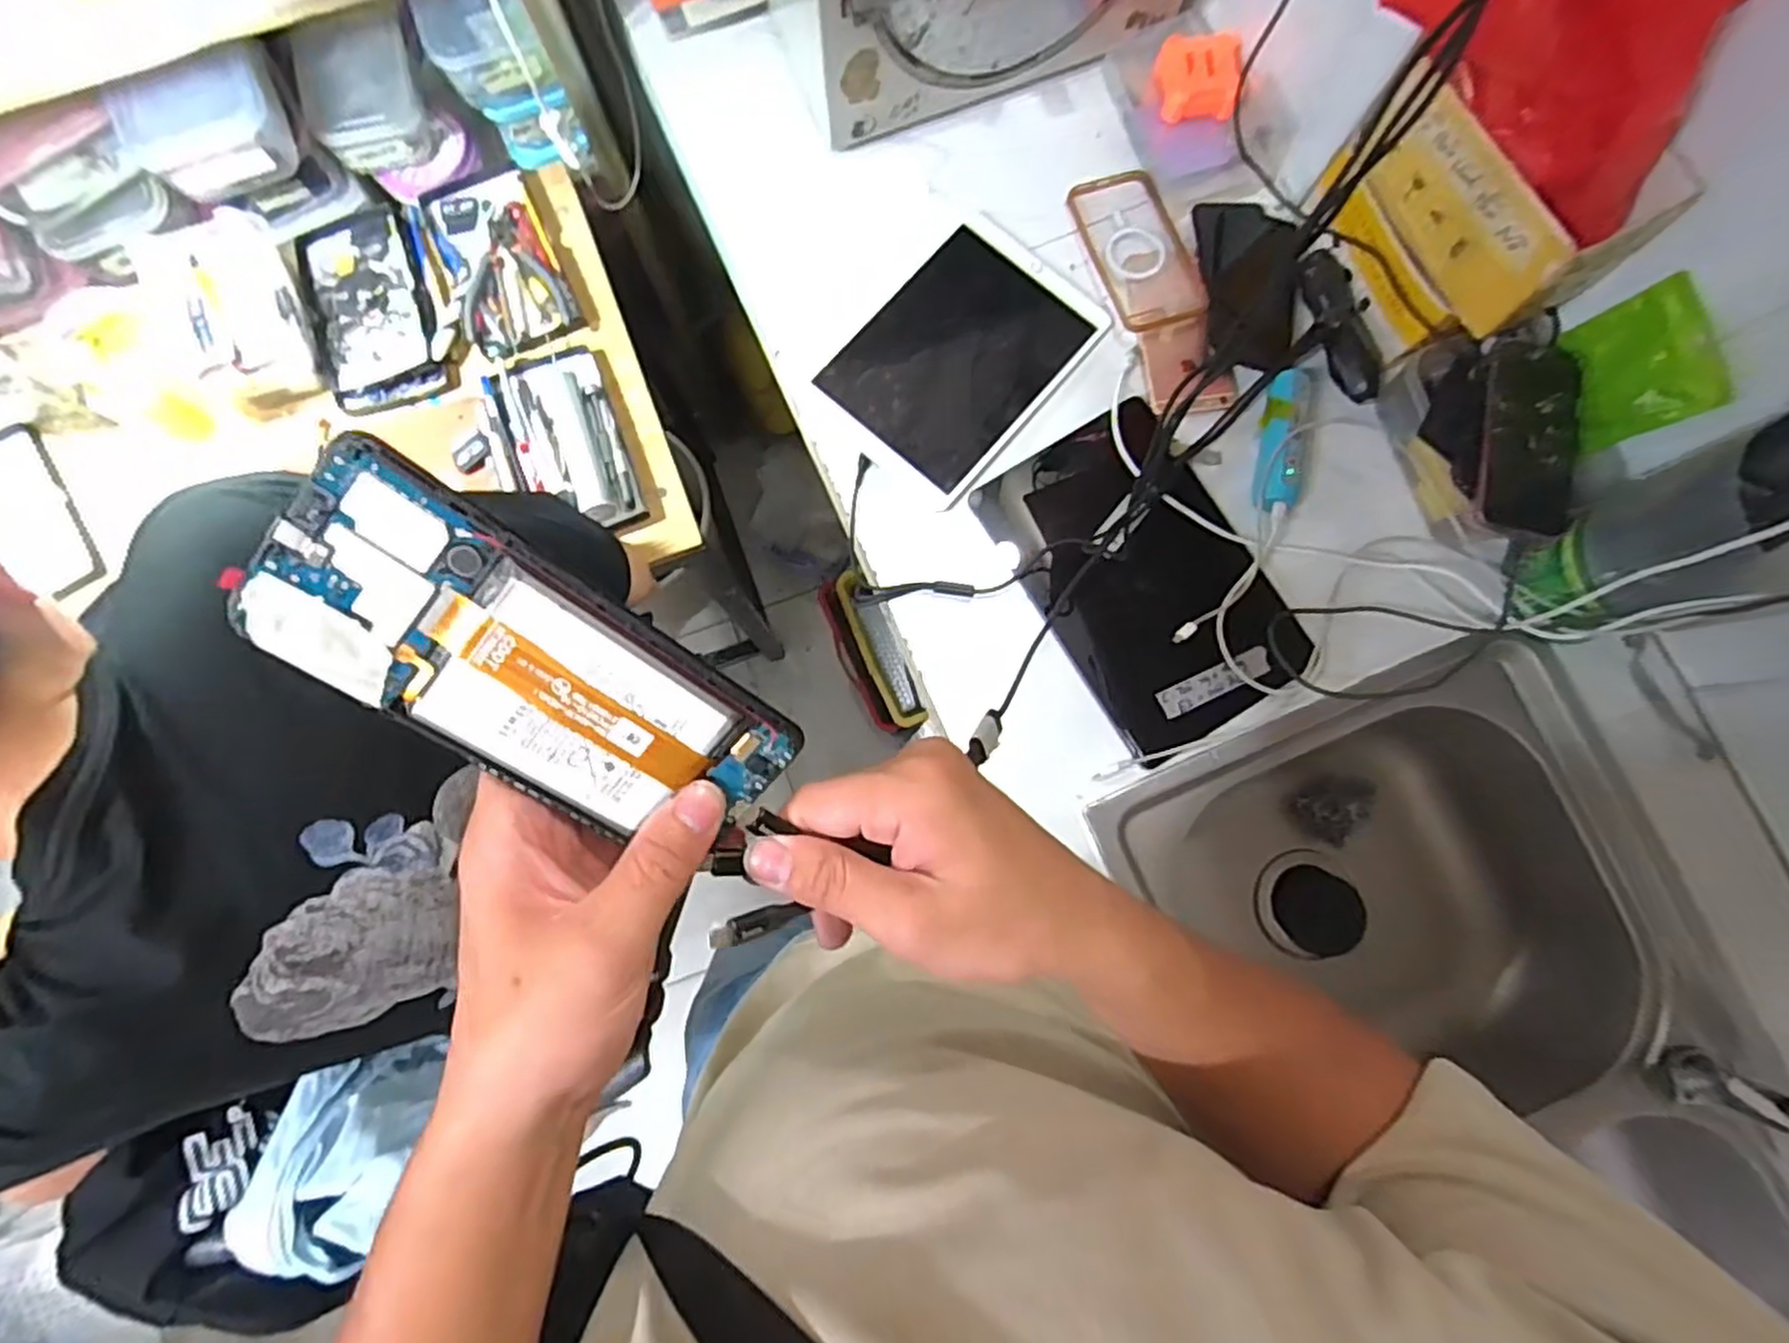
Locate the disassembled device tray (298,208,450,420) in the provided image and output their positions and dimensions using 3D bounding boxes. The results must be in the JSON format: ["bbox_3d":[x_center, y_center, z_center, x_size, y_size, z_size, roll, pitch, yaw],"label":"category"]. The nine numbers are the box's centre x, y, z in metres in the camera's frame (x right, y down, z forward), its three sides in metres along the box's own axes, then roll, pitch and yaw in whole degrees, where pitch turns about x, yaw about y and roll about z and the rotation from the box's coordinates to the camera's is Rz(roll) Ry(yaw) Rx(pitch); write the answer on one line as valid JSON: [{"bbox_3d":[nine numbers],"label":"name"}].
[{"bbox_3d":[-0.518,-0.361,0.750,0.107,0.019,0.193,-16,83,-3],"label":"disassembled device tray"}]

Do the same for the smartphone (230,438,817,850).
[{"bbox_3d":[-0.110,0.004,0.239,0.156,0.004,0.073,36,101,-23],"label":"smartphone"}]

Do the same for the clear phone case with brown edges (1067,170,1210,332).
[{"bbox_3d":[0.219,-0.381,0.682,0.078,0.010,0.152,-20,83,-3],"label":"clear phone case with brown edges"}]

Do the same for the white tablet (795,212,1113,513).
[{"bbox_3d":[0.057,-0.281,0.676,0.170,0.012,0.239,41,84,4],"label":"white tablet"}]

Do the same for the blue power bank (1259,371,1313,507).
[{"bbox_3d":[0.325,-0.194,0.634,0.026,0.032,0.119,7,83,0],"label":"blue power bank"}]

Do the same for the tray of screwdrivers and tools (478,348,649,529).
[{"bbox_3d":[-0.327,-0.219,0.738,0.120,0.025,0.178,-19,83,-3],"label":"tray of screwdrivers and tools"}]

